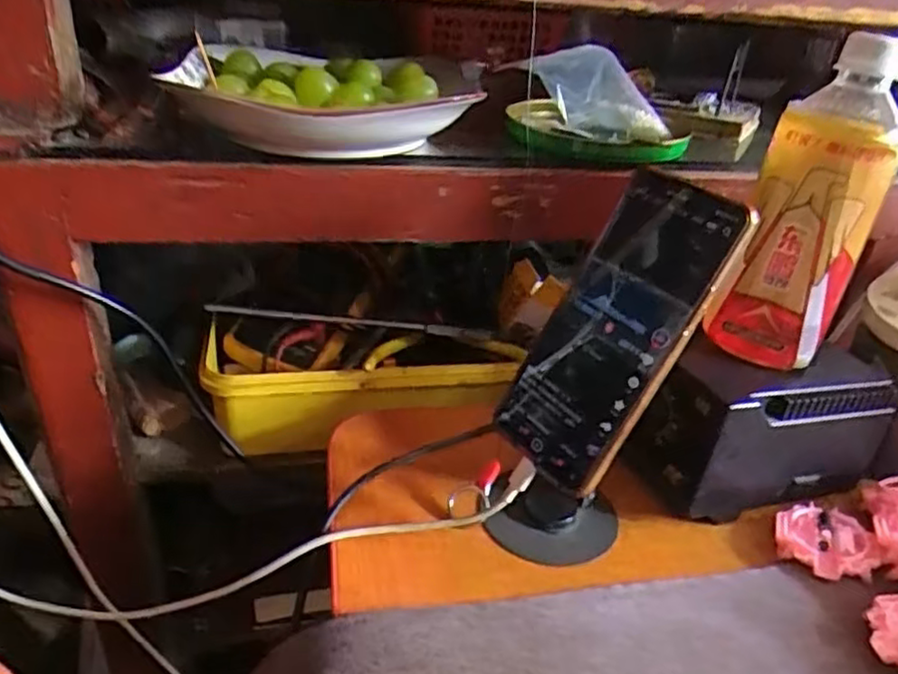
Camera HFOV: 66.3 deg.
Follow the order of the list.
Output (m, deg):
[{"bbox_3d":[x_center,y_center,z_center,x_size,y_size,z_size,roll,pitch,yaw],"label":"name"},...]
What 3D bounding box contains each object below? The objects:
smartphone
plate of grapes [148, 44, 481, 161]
[{"bbox_3d":[0.085,-0.005,0.362,0.016,0.164,0.076,22,12,-39],"label":"smartphone"},{"bbox_3d":[-0.082,-0.151,0.440,0.165,0.045,0.179,-4,31,-15],"label":"plate of grapes"}]

